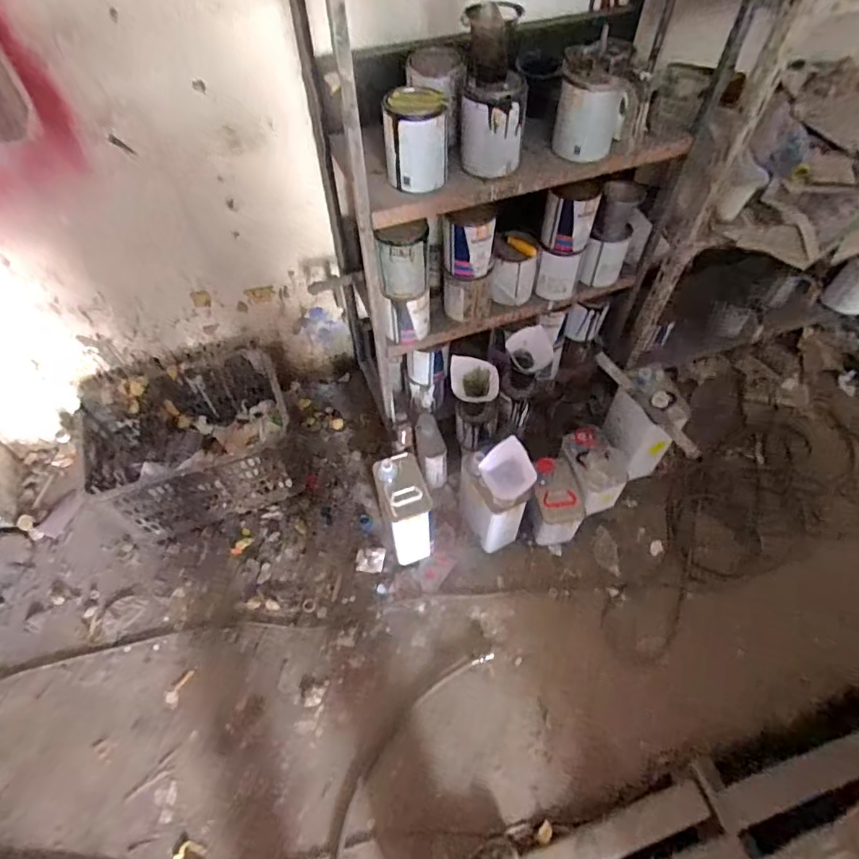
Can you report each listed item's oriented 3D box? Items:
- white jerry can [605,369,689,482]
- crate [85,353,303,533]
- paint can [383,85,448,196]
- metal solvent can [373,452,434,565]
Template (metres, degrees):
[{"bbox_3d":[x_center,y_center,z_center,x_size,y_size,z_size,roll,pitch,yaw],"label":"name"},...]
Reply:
[{"bbox_3d":[0.560,-0.014,1.381,0.129,0.243,0.183,-14,57,-6],"label":"white jerry can"},{"bbox_3d":[-0.637,0.031,1.443,0.496,0.272,0.389,-17,57,-12],"label":"crate"},{"bbox_3d":[-0.022,-0.494,0.903,0.101,0.136,0.101,0,56,0],"label":"paint can"},{"bbox_3d":[-0.062,0.208,1.334,0.107,0.265,0.173,-17,57,-12],"label":"metal solvent can"}]

